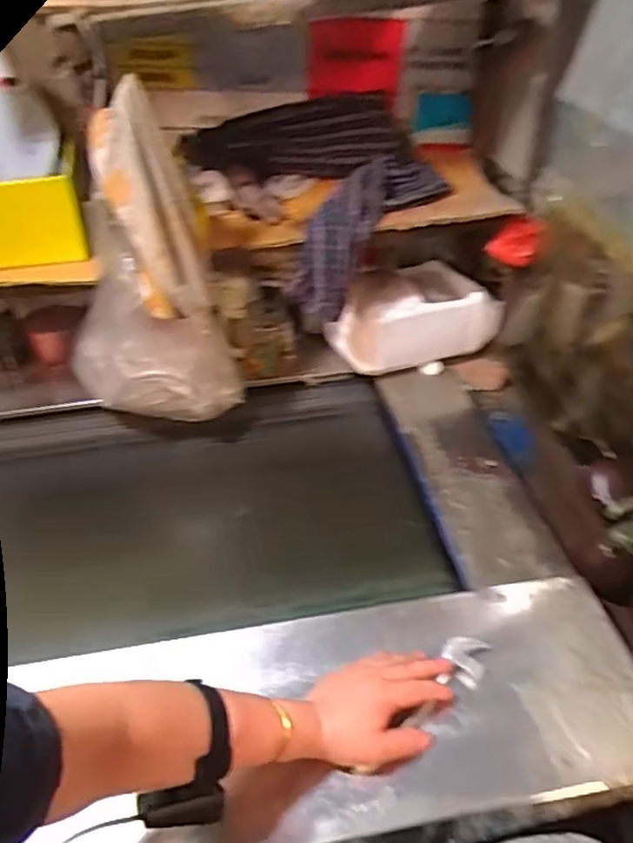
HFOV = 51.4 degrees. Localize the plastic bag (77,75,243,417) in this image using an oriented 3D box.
[{"bbox_3d":[-0.227,-0.188,0.873,0.204,0.426,0.144,28,48,29],"label":"plastic bag"}]

